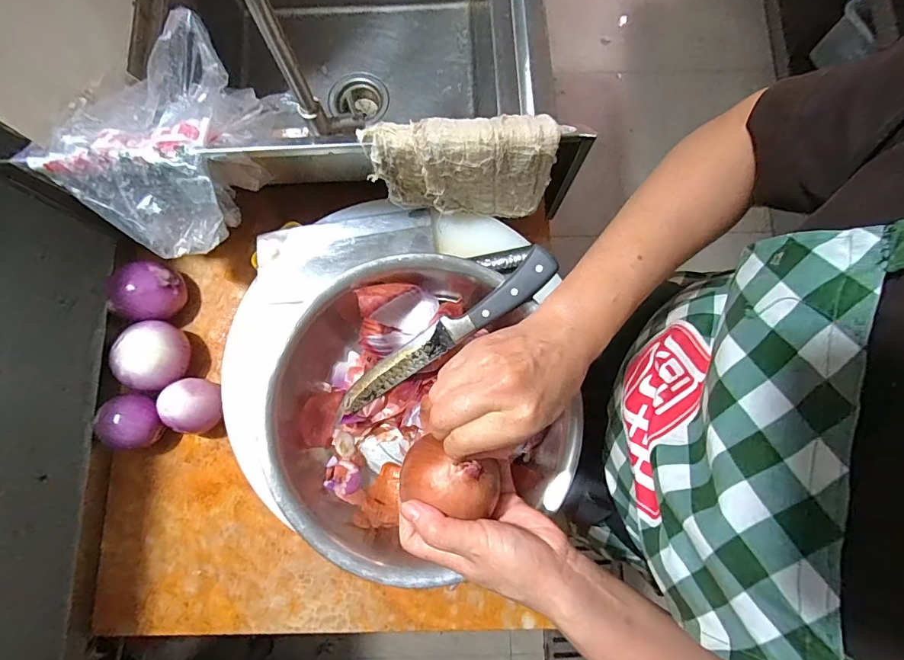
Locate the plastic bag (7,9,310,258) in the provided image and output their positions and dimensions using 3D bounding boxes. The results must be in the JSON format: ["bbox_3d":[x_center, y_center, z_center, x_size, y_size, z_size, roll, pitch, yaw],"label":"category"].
[{"bbox_3d":[-0.289,-0.195,0.477,0.190,0.130,0.226,16,79,3],"label":"plastic bag"}]

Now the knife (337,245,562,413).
[{"bbox_3d":[-0.009,0.007,0.447,0.260,0.019,0.031,-35,79,18],"label":"knife"}]

